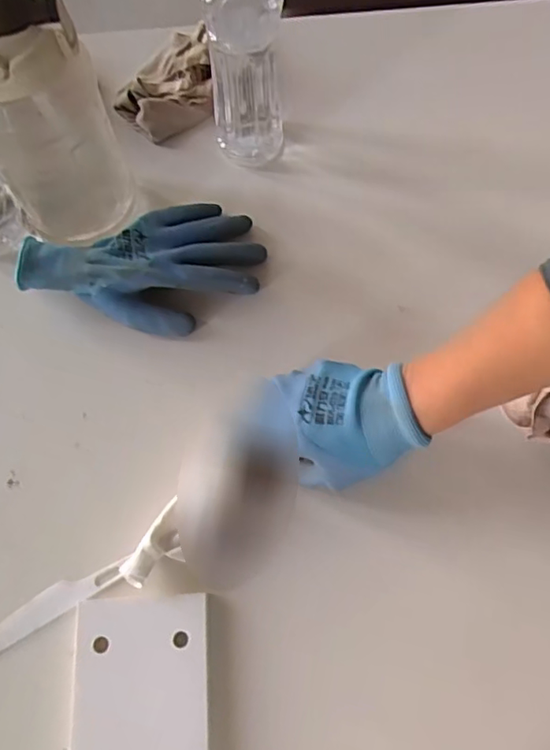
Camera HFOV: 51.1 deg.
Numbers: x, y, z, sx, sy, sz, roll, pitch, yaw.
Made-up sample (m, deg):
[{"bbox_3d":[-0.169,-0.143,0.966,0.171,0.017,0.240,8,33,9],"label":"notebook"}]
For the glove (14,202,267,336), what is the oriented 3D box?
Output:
[{"bbox_3d":[-0.114,-0.093,0.527,0.215,0.053,0.115,-20,70,-6],"label":"glove"}]

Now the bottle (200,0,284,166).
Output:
[{"bbox_3d":[-0.026,-0.287,0.509,0.071,0.221,0.068,-2,69,0],"label":"bottle"}]

